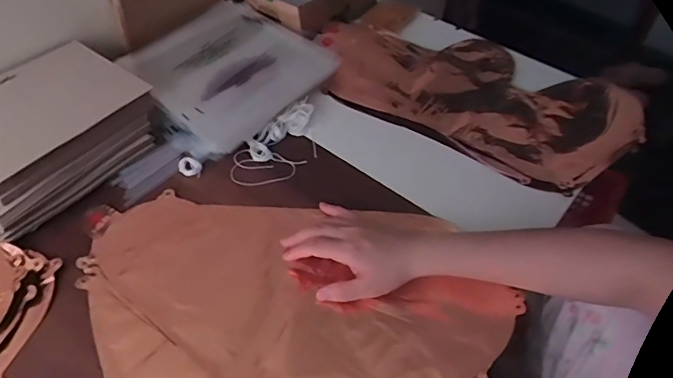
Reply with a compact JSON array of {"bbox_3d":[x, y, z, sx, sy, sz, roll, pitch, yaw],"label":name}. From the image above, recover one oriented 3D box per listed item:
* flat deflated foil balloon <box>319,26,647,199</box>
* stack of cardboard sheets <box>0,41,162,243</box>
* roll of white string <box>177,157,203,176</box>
[{"bbox_3d":[0.190,-0.140,0.687,0.446,0.039,0.247,25,54,18],"label":"flat deflated foil balloon"},{"bbox_3d":[-0.348,-0.067,0.580,0.183,0.065,0.225,30,56,21],"label":"stack of cardboard sheets"},{"bbox_3d":[-0.177,-0.027,0.586,0.026,0.007,0.027,1,51,-1],"label":"roll of white string"}]

